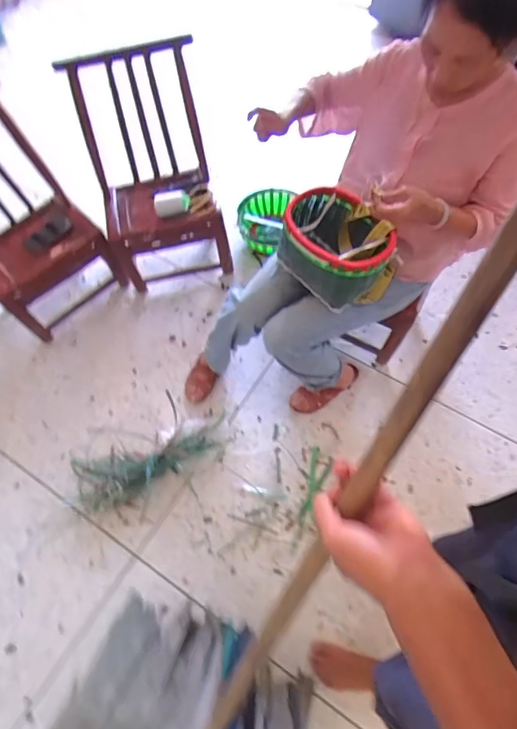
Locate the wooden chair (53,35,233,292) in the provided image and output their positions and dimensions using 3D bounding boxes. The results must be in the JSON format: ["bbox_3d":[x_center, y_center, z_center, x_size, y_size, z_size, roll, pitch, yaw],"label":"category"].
[{"bbox_3d":[-0.363,-0.667,1.466,0.400,0.569,0.515,-14,64,-3],"label":"wooden chair"}]

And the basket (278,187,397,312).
[{"bbox_3d":[0.185,-0.272,0.989,0.270,0.179,0.211,24,68,14],"label":"basket"}]

